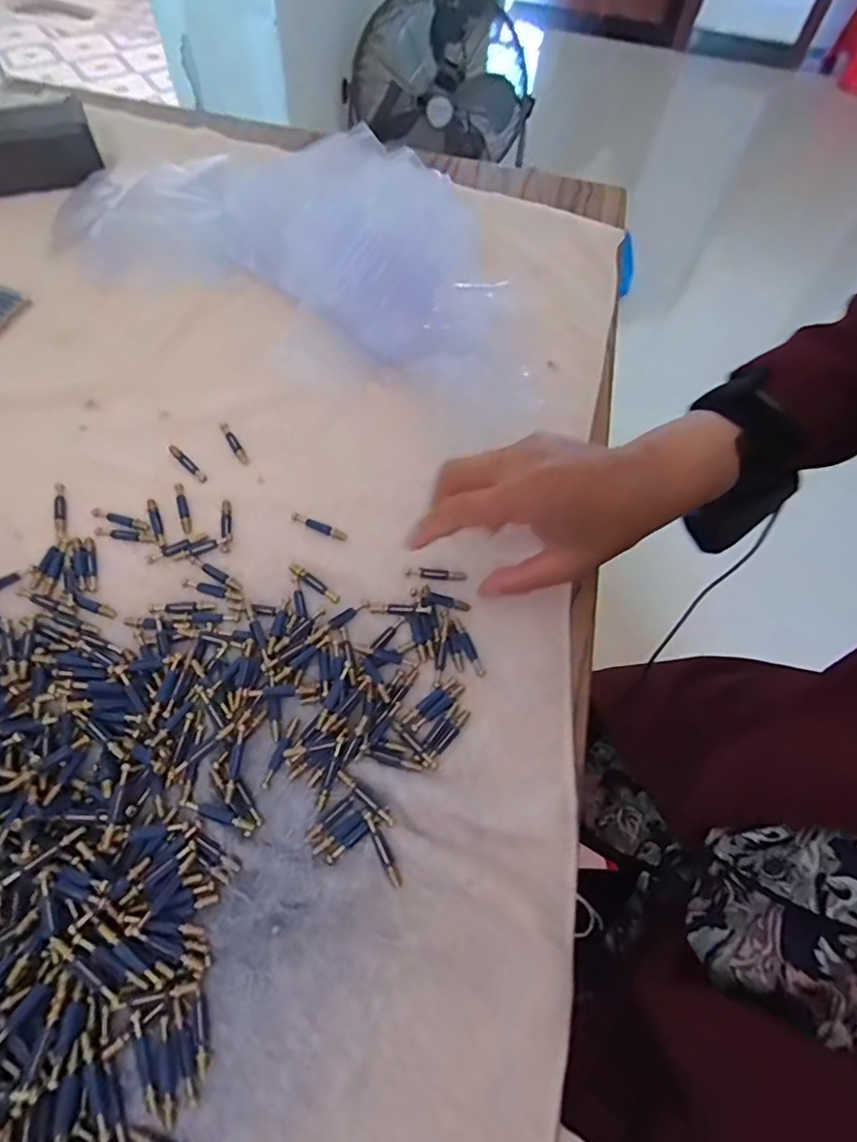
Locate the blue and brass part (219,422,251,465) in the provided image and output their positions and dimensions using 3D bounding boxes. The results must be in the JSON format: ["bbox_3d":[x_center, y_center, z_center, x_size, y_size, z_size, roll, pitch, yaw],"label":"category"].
[{"bbox_3d":[-0.144,-0.095,0.423,0.008,0.004,0.041,-30,69,-17],"label":"blue and brass part"}]

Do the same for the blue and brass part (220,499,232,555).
[{"bbox_3d":[-0.137,-0.031,0.385,0.007,0.004,0.041,-5,64,-7],"label":"blue and brass part"}]

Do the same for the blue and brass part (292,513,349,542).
[{"bbox_3d":[-0.075,-0.031,0.389,0.041,0.004,0.008,21,64,7],"label":"blue and brass part"}]

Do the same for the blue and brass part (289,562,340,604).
[{"bbox_3d":[-0.074,0.007,0.369,0.040,0.004,0.007,36,66,14],"label":"blue and brass part"}]

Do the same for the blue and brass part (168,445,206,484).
[{"bbox_3d":[-0.174,-0.078,0.410,0.007,0.004,0.042,-41,72,-21],"label":"blue and brass part"}]

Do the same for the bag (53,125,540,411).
[{"bbox_3d":[-0.105,-0.293,0.497,0.421,0.047,0.280,12,63,2],"label":"bag"}]

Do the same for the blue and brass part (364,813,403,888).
[{"bbox_3d":[-0.024,0.146,0.298,0.006,0.005,0.038,-24,67,-15],"label":"blue and brass part"}]

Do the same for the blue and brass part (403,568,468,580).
[{"bbox_3d":[0.005,0.001,0.377,0.040,0.004,0.008,5,63,-2],"label":"blue and brass part"}]

